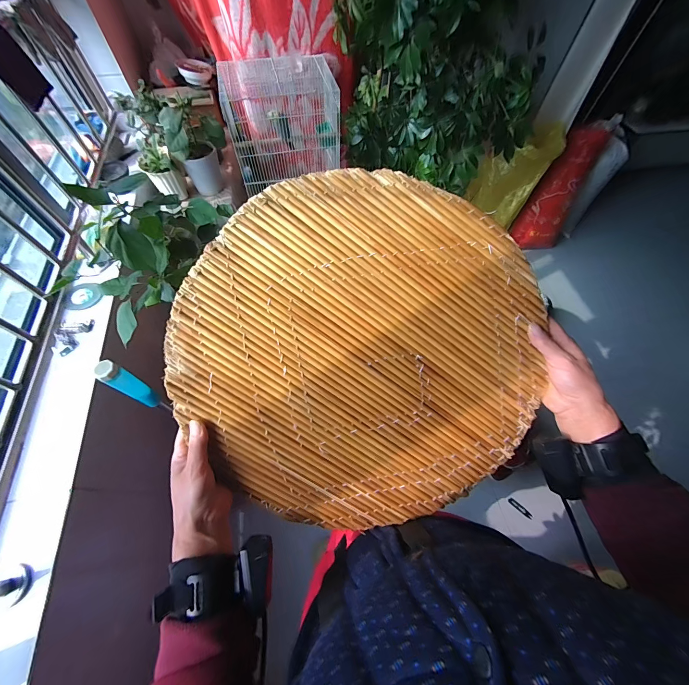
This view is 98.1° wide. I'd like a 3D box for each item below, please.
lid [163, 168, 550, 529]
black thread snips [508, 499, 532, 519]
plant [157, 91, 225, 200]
[{"bbox_3d":[0.030,0.023,0.369,0.418,0.018,0.429,-1,97,-5],"label":"lid"},{"bbox_3d":[0.726,0.684,1.236,0.095,0.006,0.025,38,83,27],"label":"black thread snips"},{"bbox_3d":[-0.564,-0.754,1.164,0.199,0.296,0.160,-25,62,-12],"label":"plant"}]

